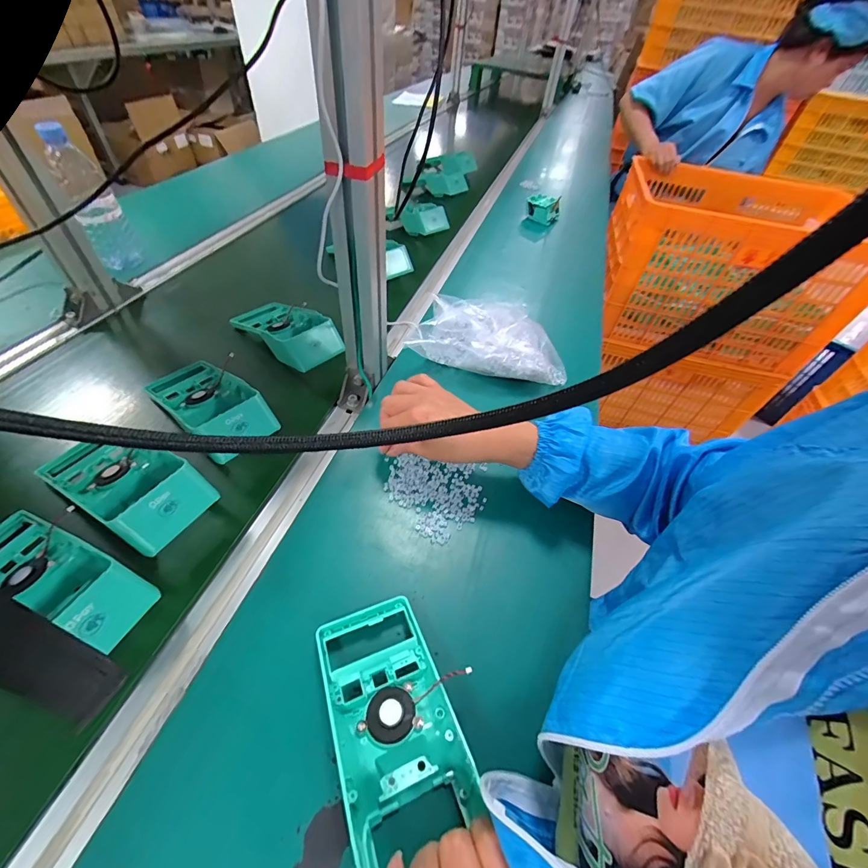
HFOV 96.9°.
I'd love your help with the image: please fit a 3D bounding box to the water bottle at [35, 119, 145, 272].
[{"bbox_3d":[-0.552,-0.377,0.623,0.065,0.201,0.078,-28,58,-25],"label":"water bottle"}]

